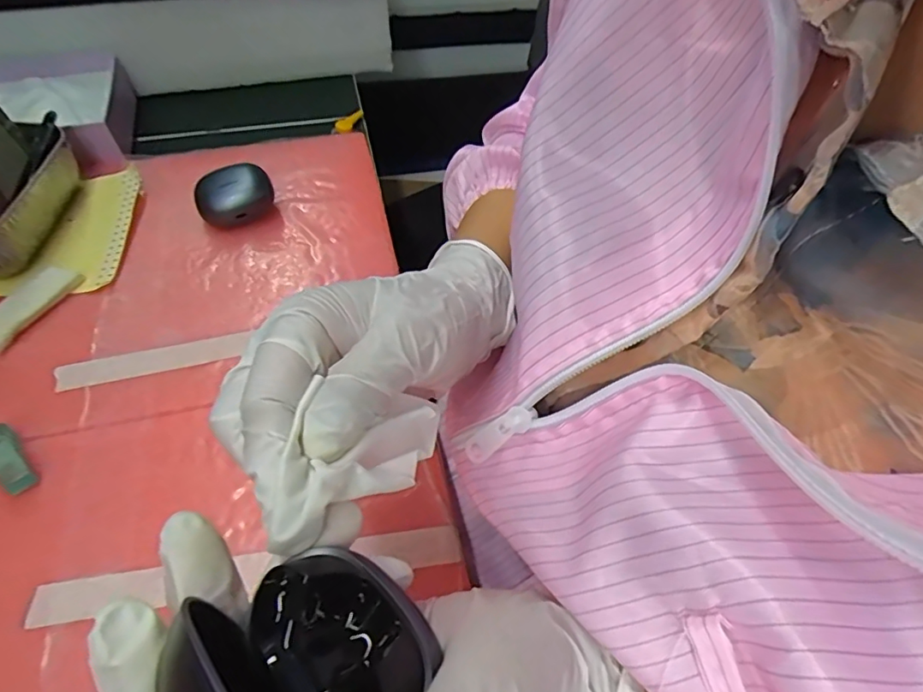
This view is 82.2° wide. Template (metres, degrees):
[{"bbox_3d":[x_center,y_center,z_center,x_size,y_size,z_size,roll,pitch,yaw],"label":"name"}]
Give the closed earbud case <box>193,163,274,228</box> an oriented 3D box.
[{"bbox_3d":[-0.172,-0.112,0.405,0.055,0.031,0.037,-27,61,-19],"label":"closed earbud case"}]

